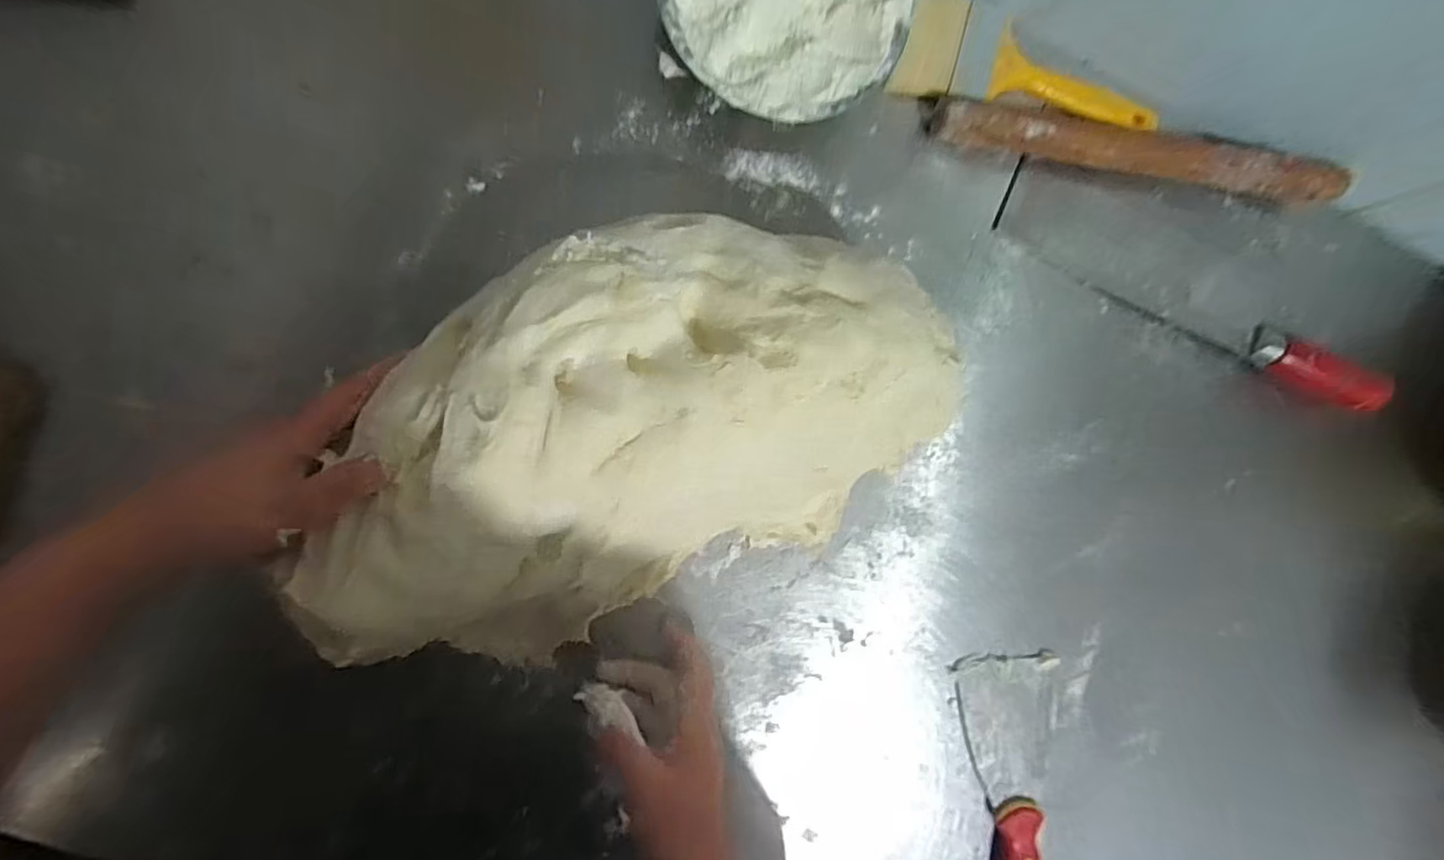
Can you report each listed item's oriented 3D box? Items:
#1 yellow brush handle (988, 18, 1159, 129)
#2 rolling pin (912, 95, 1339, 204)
[{"bbox_3d":[0.246,-0.232,0.424,0.127,0.019,0.050,19,86,-8],"label":"yellow brush handle"},{"bbox_3d":[0.290,-0.193,0.418,0.297,0.035,0.030,5,88,-9],"label":"rolling pin"}]

